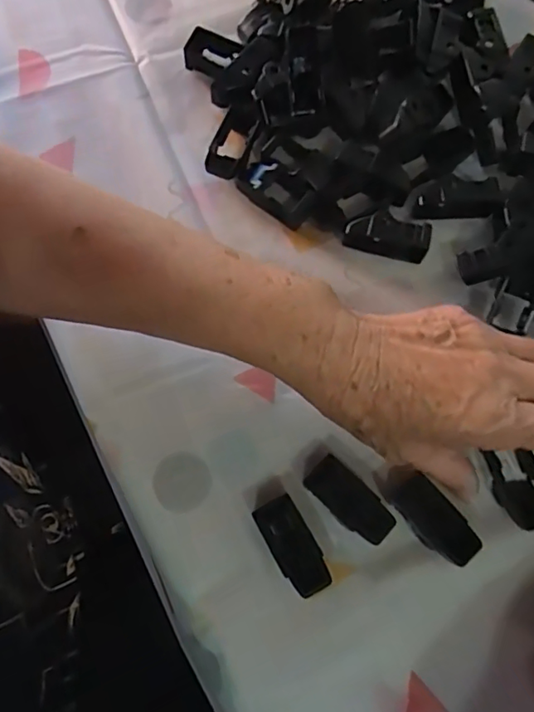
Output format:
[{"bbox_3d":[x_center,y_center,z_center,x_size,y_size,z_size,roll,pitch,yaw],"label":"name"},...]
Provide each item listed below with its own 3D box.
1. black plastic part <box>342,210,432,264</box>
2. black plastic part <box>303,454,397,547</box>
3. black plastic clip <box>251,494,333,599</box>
[{"bbox_3d":[0.073,-0.074,0.325,0.049,0.024,0.015,16,77,3],"label":"black plastic part"},{"bbox_3d":[0.044,0.078,0.293,0.049,0.018,0.023,43,80,9],"label":"black plastic part"},{"bbox_3d":[0.014,0.100,0.285,0.022,0.018,0.049,-29,79,-7],"label":"black plastic clip"}]

